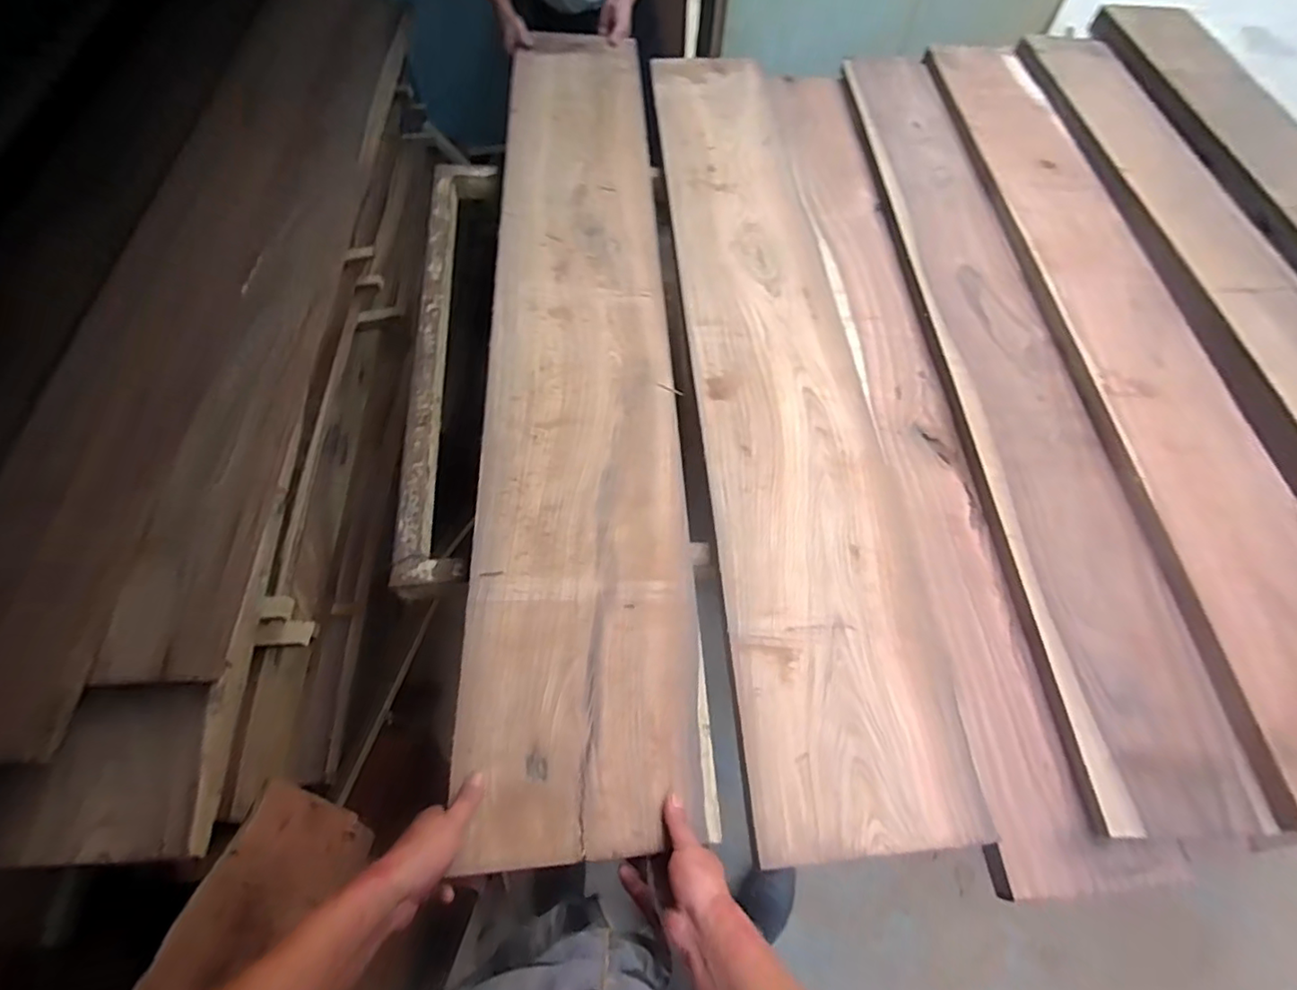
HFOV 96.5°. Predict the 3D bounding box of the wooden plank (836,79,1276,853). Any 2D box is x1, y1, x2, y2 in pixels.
[{"bbox_3d":[0.625,-0.351,1.100,0.225,0.032,1.700,-1,62,-2],"label":"wooden plank"}]

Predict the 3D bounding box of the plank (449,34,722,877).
[{"bbox_3d":[-0.111,-0.285,1.002,0.300,0.036,1.554,0,60,-8],"label":"plank"}]

